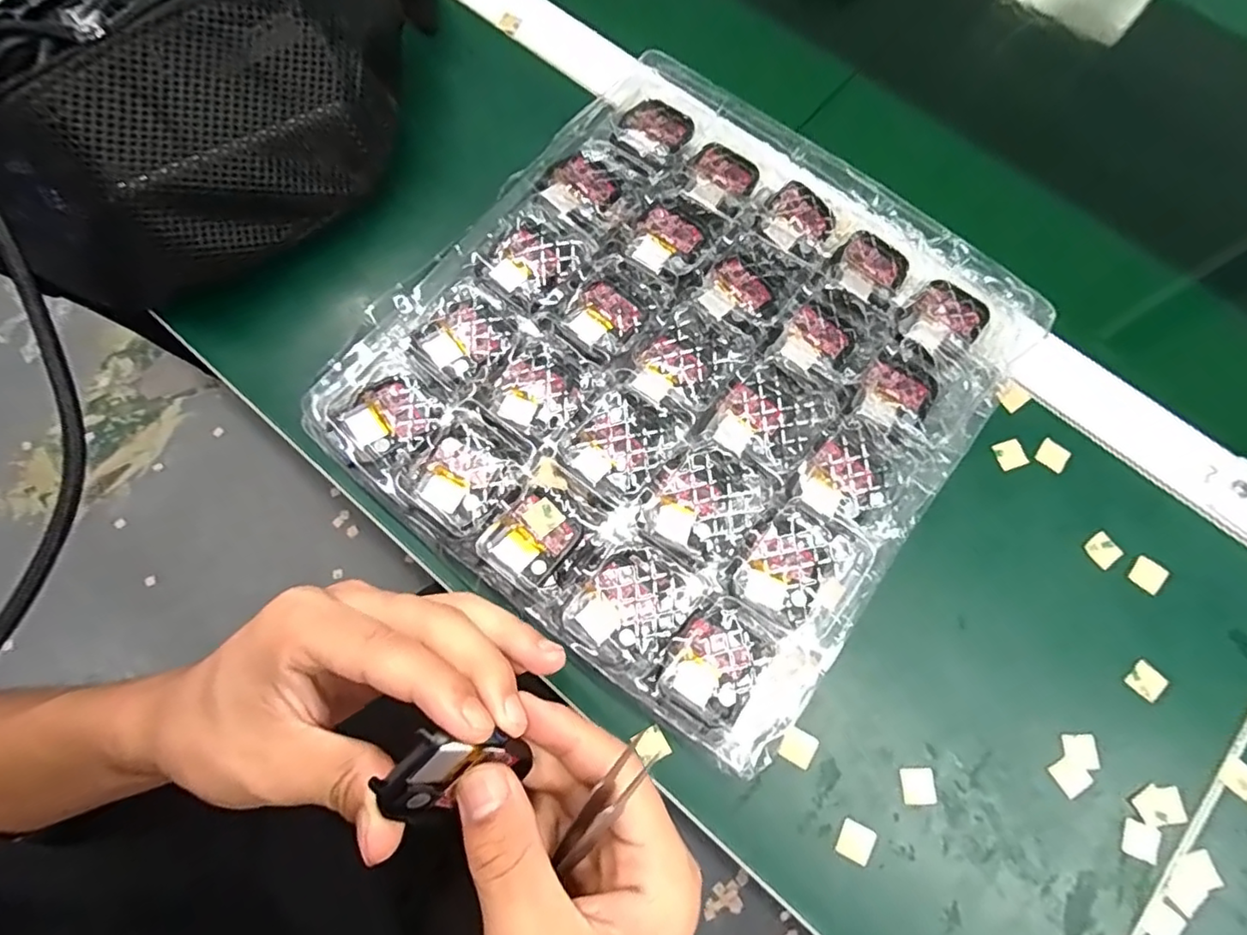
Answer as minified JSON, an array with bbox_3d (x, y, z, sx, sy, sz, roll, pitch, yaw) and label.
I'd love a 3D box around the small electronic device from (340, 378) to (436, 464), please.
[{"bbox_3d":[-0.115,-0.022,0.291,0.040,0.009,0.040,-35,77,-9],"label":"small electronic device"}]

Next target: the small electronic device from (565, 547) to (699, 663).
[{"bbox_3d":[0.004,0.063,0.267,0.041,0.010,0.049,43,79,11],"label":"small electronic device"}]

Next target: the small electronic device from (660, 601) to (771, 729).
[{"bbox_3d":[0.042,0.085,0.259,0.035,0.005,0.046,33,77,9],"label":"small electronic device"}]

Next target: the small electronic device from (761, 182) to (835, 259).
[{"bbox_3d":[0.095,-0.135,0.323,0.034,0.011,0.032,40,78,10],"label":"small electronic device"}]

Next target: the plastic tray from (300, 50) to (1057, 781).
[{"bbox_3d":[0.030,-0.053,0.298,0.262,0.018,0.283,37,77,9],"label":"plastic tray"}]

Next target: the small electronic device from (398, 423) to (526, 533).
[{"bbox_3d":[-0.078,0.006,0.286,0.045,0.009,0.041,37,77,10],"label":"small electronic device"}]

